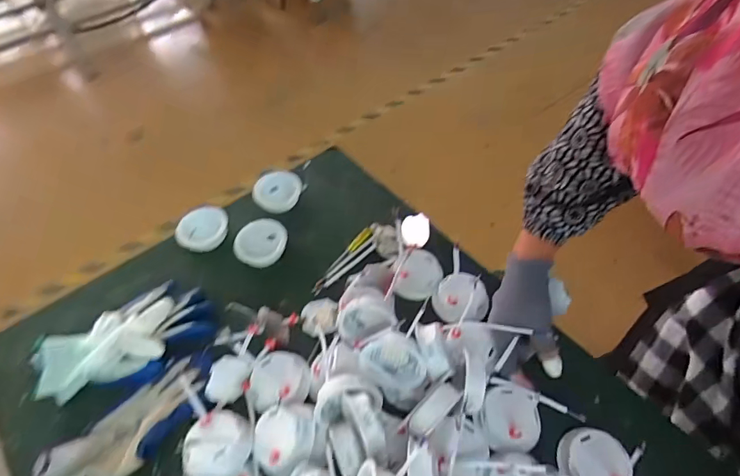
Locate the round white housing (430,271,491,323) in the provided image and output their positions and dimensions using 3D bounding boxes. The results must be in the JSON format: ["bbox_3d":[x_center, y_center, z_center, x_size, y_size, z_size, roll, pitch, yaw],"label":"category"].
[{"bbox_3d":[0.117,0.075,0.591,0.072,0.035,0.069,2,71,25],"label":"round white housing"}]

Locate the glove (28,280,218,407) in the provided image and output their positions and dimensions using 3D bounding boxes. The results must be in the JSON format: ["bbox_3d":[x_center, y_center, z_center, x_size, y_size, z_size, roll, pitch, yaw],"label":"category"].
[{"bbox_3d":[-0.298,0.127,0.556,0.201,0.029,0.104,-28,54,-19],"label":"glove"}]

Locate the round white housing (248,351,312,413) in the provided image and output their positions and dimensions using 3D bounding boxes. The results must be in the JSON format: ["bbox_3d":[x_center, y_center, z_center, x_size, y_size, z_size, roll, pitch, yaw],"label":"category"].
[{"bbox_3d":[-0.104,0.165,0.521,0.068,0.022,0.066,-2,49,2],"label":"round white housing"}]

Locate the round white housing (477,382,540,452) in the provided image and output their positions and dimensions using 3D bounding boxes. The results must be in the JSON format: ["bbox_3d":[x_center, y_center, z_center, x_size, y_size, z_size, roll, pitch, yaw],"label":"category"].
[{"bbox_3d":[0.153,0.196,0.493,0.064,0.022,0.065,-2,49,2],"label":"round white housing"}]

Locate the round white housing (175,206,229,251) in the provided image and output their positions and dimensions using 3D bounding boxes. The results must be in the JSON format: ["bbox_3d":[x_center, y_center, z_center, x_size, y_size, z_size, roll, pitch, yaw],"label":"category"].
[{"bbox_3d":[-0.252,-0.013,0.678,0.071,0.022,0.069,-2,49,2],"label":"round white housing"}]

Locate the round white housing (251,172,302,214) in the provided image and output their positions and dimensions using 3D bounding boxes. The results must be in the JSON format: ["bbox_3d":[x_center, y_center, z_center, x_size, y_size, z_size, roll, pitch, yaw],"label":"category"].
[{"bbox_3d":[-0.147,-0.074,0.718,0.070,0.026,0.070,-2,49,2],"label":"round white housing"}]

